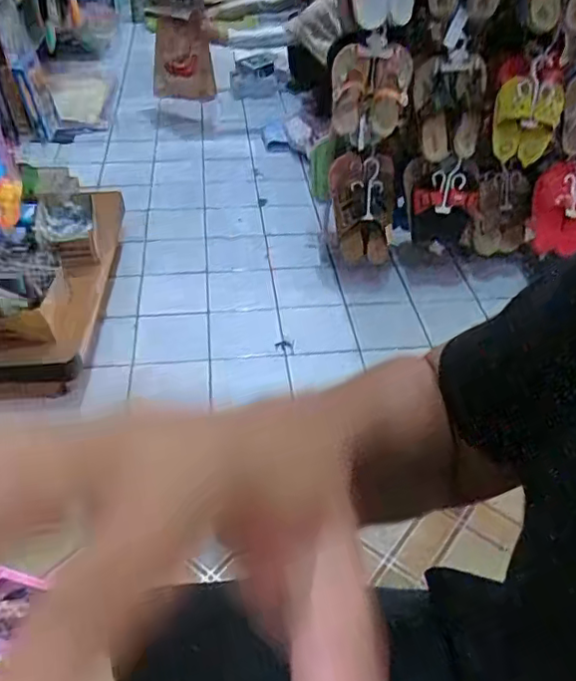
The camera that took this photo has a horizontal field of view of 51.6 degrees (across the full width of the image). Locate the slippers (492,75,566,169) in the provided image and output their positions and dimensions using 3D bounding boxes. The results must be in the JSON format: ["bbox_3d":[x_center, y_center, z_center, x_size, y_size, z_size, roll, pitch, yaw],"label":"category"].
[{"bbox_3d":[0.585,-0.535,1.442,0.164,0.200,0.047,-13,30,0],"label":"slippers"}]

